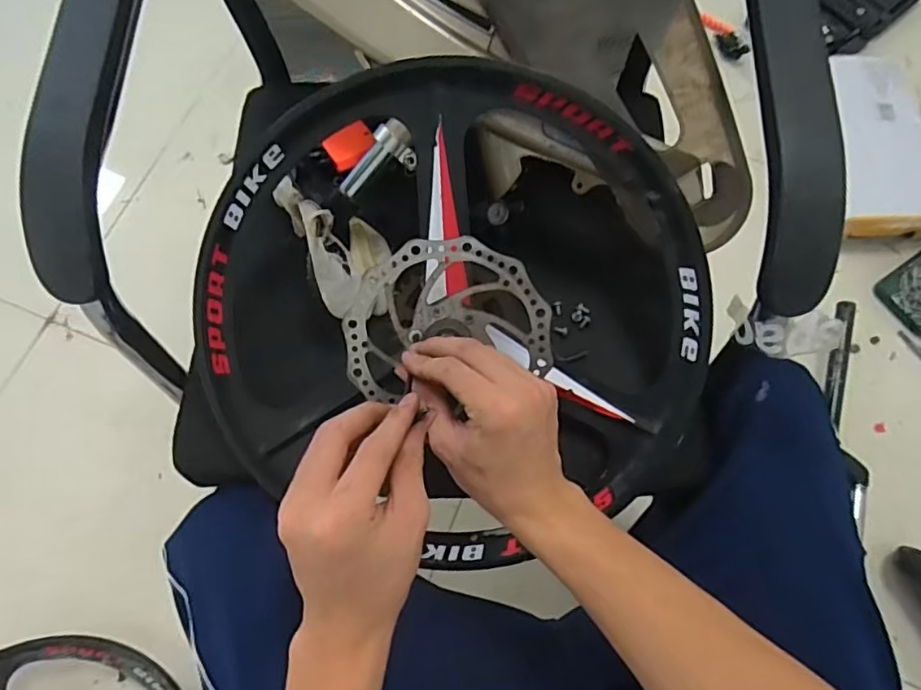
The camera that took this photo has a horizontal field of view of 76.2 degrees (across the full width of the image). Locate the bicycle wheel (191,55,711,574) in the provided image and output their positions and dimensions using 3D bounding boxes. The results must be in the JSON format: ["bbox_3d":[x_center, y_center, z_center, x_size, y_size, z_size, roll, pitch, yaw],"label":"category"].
[{"bbox_3d":[-0.008,-0.015,0.471,0.401,0.074,0.393,0,100,1],"label":"bicycle wheel"}]

